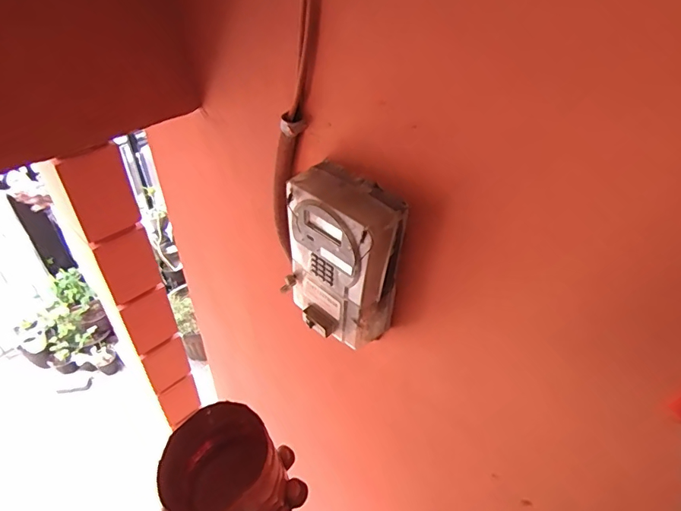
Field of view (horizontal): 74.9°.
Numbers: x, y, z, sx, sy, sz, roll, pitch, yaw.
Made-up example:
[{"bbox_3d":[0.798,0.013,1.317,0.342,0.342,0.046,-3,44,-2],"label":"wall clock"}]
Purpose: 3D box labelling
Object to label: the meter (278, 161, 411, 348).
[{"bbox_3d":[-0.001,0.006,0.544,0.079,0.197,0.127,-30,51,-31],"label":"meter"}]

